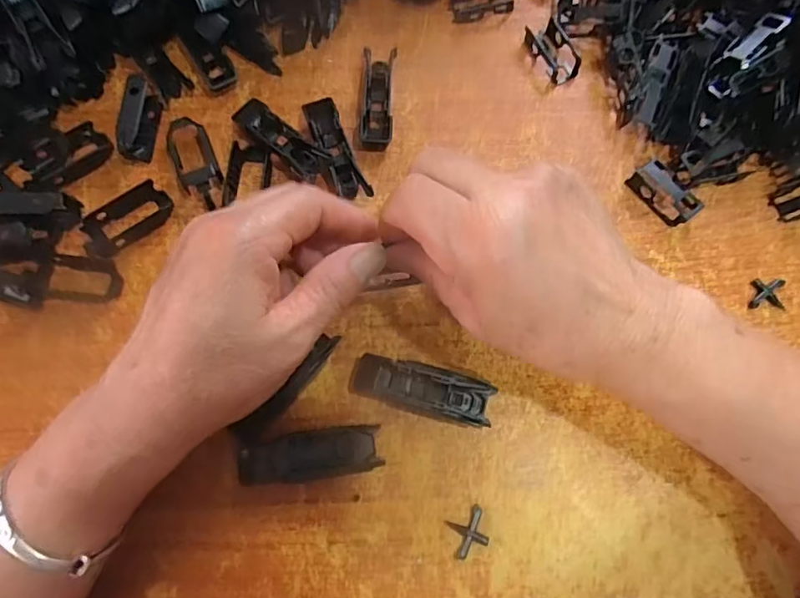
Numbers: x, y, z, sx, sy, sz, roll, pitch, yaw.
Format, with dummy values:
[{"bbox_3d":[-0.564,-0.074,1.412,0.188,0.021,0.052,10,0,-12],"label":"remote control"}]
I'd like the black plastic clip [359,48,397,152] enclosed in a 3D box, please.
[{"bbox_3d":[-0.013,-0.121,0.324,0.019,0.013,0.066,2,72,0],"label":"black plastic clip"}]

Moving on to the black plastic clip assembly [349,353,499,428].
[{"bbox_3d":[0.011,0.045,0.266,0.069,0.015,0.023,15,73,4],"label":"black plastic clip assembly"}]

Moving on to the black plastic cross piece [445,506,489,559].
[{"bbox_3d":[0.033,0.108,0.250,0.018,0.004,0.018,-20,73,-7],"label":"black plastic cross piece"}]

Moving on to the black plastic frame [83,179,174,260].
[{"bbox_3d":[-0.150,-0.044,0.296,0.049,0.008,0.026,-41,77,-13],"label":"black plastic frame"}]

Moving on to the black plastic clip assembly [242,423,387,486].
[{"bbox_3d":[-0.043,0.075,0.255,0.066,0.015,0.022,-8,72,-3],"label":"black plastic clip assembly"}]

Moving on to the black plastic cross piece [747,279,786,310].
[{"bbox_3d":[0.199,-0.003,0.290,0.022,0.006,0.017,3,72,0],"label":"black plastic cross piece"}]

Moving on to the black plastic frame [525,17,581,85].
[{"bbox_3d":[0.097,-0.156,0.338,0.024,0.008,0.041,-22,74,-8],"label":"black plastic frame"}]

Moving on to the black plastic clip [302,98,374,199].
[{"bbox_3d":[-0.037,-0.086,0.310,0.019,0.015,0.060,-22,74,-8],"label":"black plastic clip"}]

